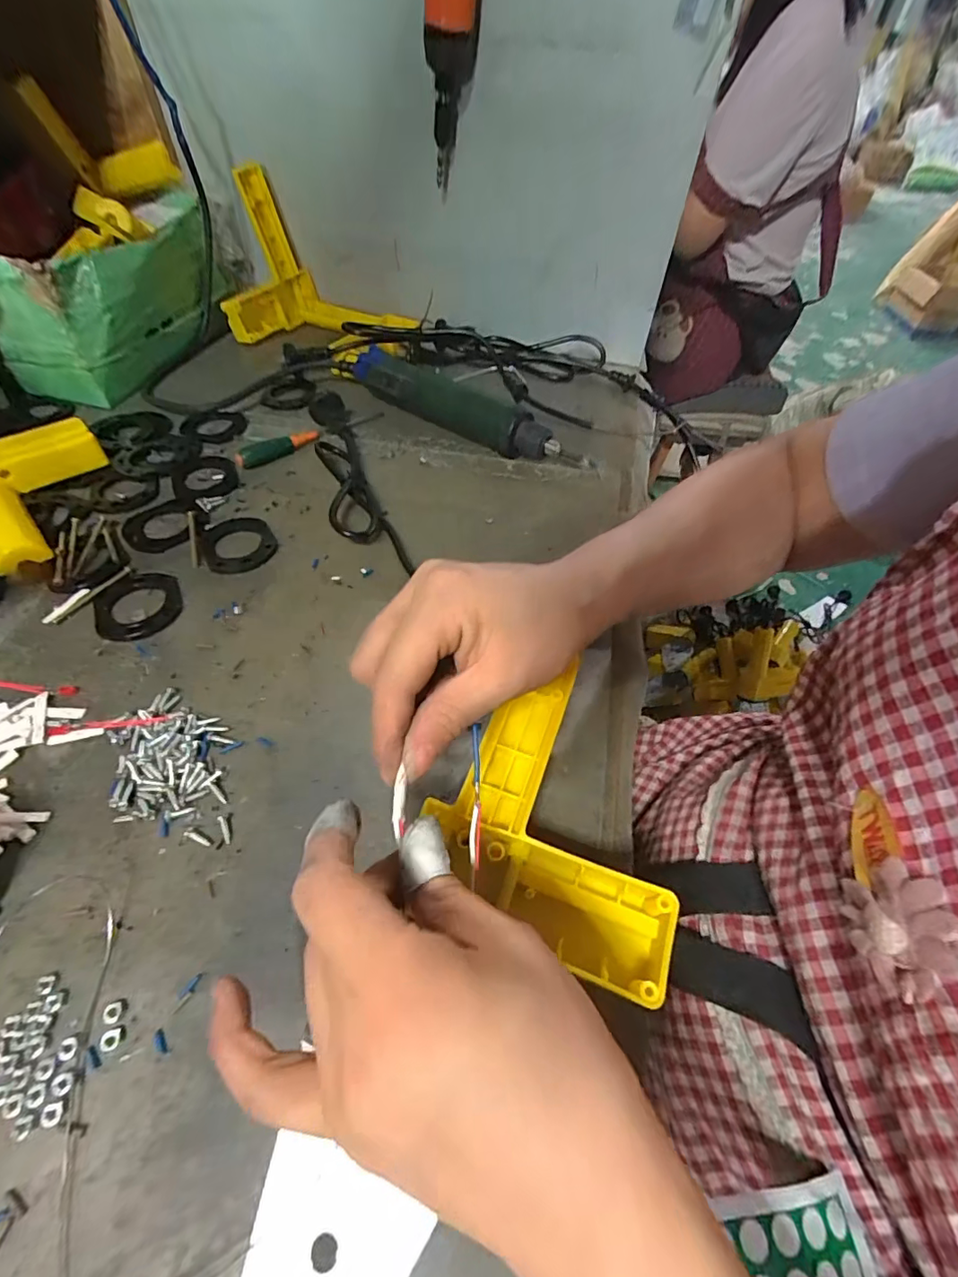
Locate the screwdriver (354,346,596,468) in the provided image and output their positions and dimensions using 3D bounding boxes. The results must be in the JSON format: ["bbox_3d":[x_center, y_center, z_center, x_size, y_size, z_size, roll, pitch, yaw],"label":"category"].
[{"bbox_3d":[-0.012,-0.217,0.481,0.248,0.042,0.033,29,56,19],"label":"screwdriver"}]

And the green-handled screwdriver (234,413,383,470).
[{"bbox_3d":[-0.152,-0.188,0.467,0.147,0.015,0.018,-31,59,-24],"label":"green-handled screwdriver"}]

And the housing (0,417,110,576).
[{"bbox_3d":[-0.332,-0.110,0.385,0.140,0.032,0.109,39,59,24],"label":"housing"}]

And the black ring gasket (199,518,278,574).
[{"bbox_3d":[-0.181,-0.071,0.379,0.051,0.004,0.060,-20,56,-18],"label":"black ring gasket"}]

